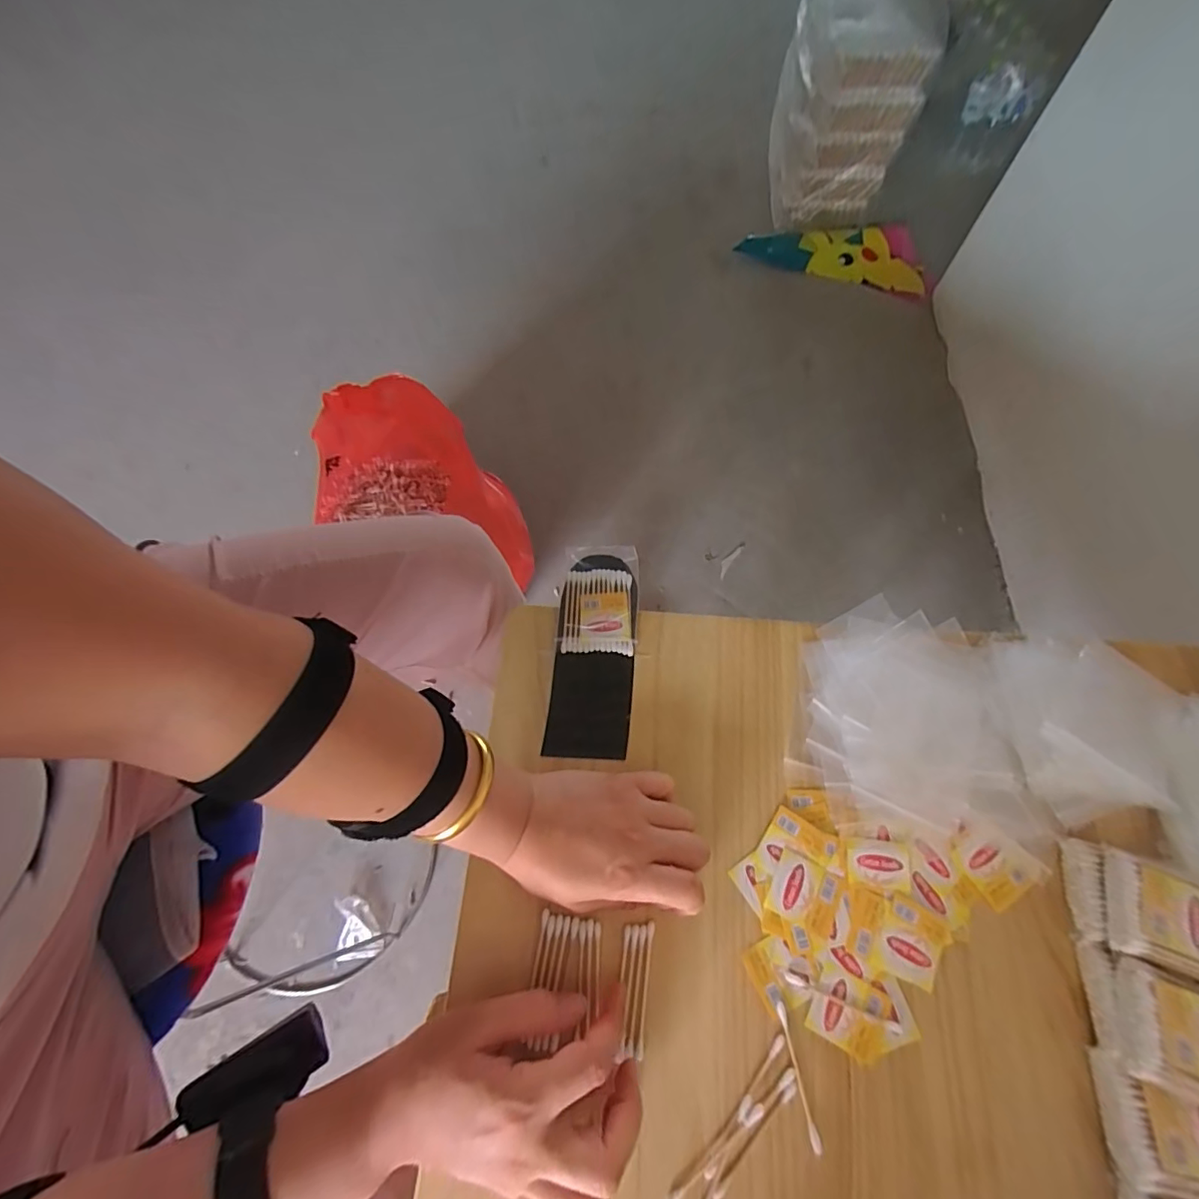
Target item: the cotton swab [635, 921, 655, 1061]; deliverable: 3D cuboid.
[{"bbox_3d":[0.029,0.244,0.333,0.005,0.004,0.071,8,68,4],"label":"cotton swab"}]

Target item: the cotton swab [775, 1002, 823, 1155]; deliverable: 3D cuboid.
[{"bbox_3d":[0.118,0.283,0.314,0.005,0.004,0.070,-10,68,-3],"label":"cotton swab"}]

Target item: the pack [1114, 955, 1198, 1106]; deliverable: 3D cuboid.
[{"bbox_3d":[0.335,0.249,0.301,0.074,0.034,0.059,20,69,9],"label":"pack"}]

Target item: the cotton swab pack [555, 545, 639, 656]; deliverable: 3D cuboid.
[{"bbox_3d":[0.000,-0.002,0.446,0.065,0.007,0.096,3,68,2],"label":"cotton swab pack"}]

